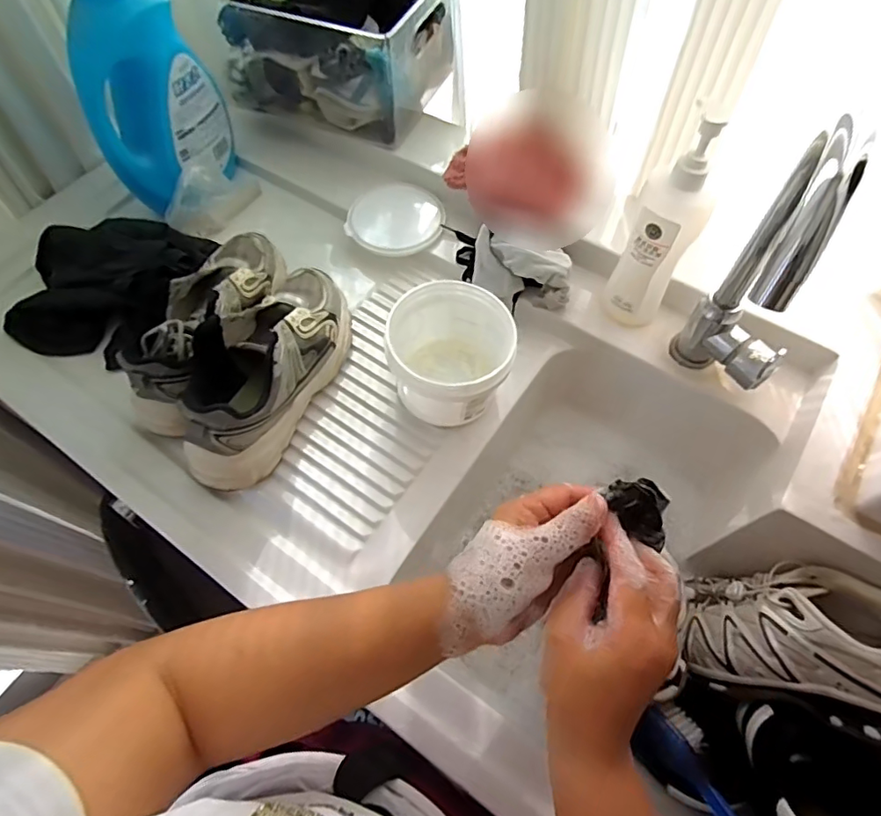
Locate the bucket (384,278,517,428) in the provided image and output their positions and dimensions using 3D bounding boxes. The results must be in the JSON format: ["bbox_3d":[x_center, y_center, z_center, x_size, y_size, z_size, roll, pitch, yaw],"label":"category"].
[{"bbox_3d":[0.007,-0.052,0.528,0.112,0.093,0.126,-20,64,-8],"label":"bucket"}]

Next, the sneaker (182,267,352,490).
[{"bbox_3d":[-0.173,-0.044,0.523,0.095,0.107,0.245,20,65,12],"label":"sneaker"}]

